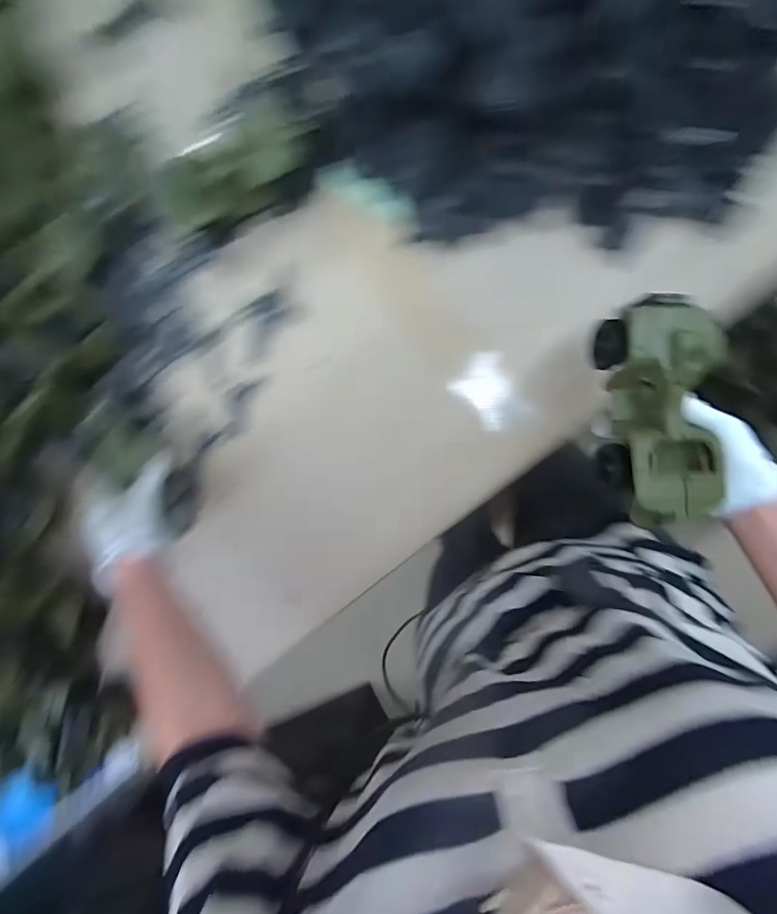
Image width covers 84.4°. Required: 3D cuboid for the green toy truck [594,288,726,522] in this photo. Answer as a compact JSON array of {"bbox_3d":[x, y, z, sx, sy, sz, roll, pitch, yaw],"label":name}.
[{"bbox_3d":[0.230,-0.040,0.362,0.080,0.062,0.186,-4,89,6],"label":"green toy truck"}]

